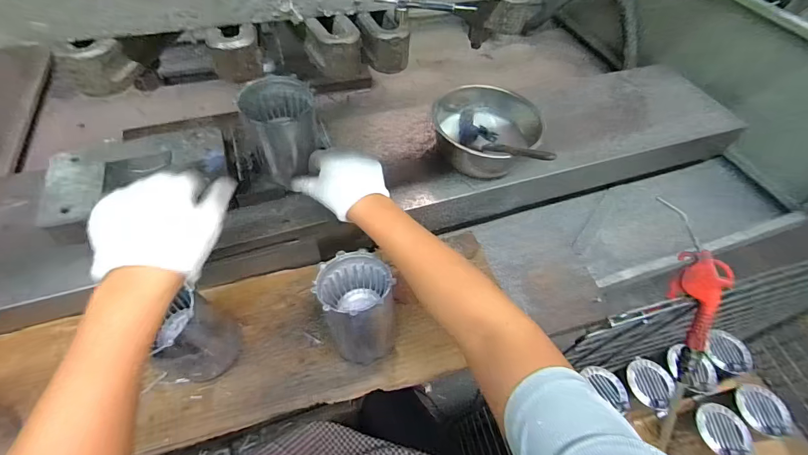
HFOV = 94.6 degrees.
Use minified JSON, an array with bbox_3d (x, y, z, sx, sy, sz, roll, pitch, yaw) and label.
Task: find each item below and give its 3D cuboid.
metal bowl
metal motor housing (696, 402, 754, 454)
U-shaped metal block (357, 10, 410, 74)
[{"bbox_3d":[0.137,-0.168,0.658,0.162,0.086,0.159,2,55,-4],"label":"metal bowl"},{"bbox_3d":[0.569,0.354,0.654,0.094,0.035,0.087,2,55,-4],"label":"metal motor housing"},{"bbox_3d":[-0.015,-0.133,0.265,0.028,0.025,0.042,-14,58,-15],"label":"U-shaped metal block"}]

